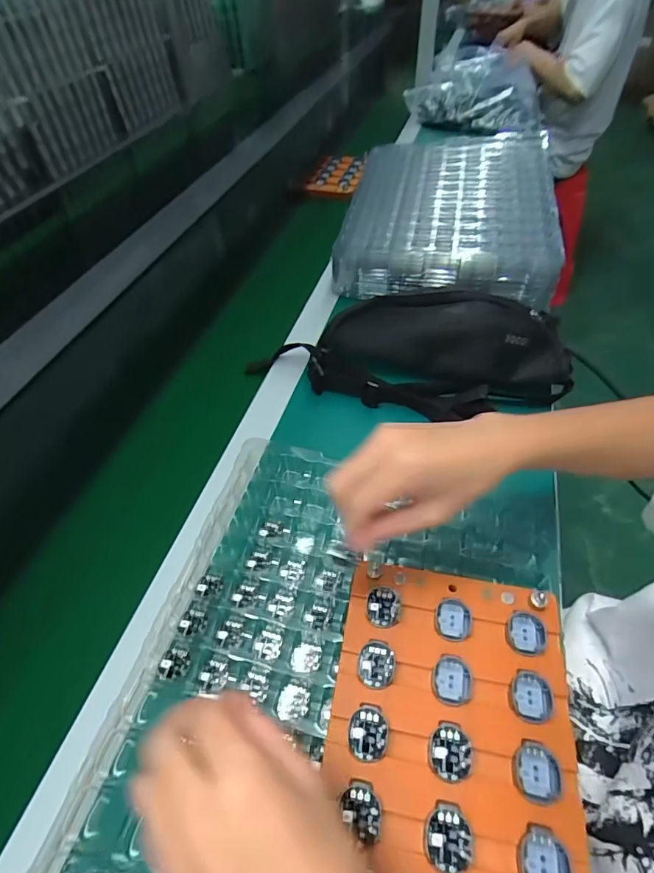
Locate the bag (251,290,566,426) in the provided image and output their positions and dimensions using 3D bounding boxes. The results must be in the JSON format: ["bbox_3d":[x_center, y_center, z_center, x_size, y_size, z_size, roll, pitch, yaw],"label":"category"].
[{"bbox_3d":[0.088,-0.099,0.521,0.365,0.078,0.134,3,53,4],"label":"bag"}]

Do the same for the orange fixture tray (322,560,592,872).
[{"bbox_3d":[0.078,0.178,0.287,0.146,0.014,0.186,8,53,8],"label":"orange fixture tray"}]

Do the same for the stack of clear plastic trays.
[{"bbox_3d":[0.198,-0.362,0.725,0.299,0.090,0.430,10,53,9],"label":"stack of clear plastic trays"}]

